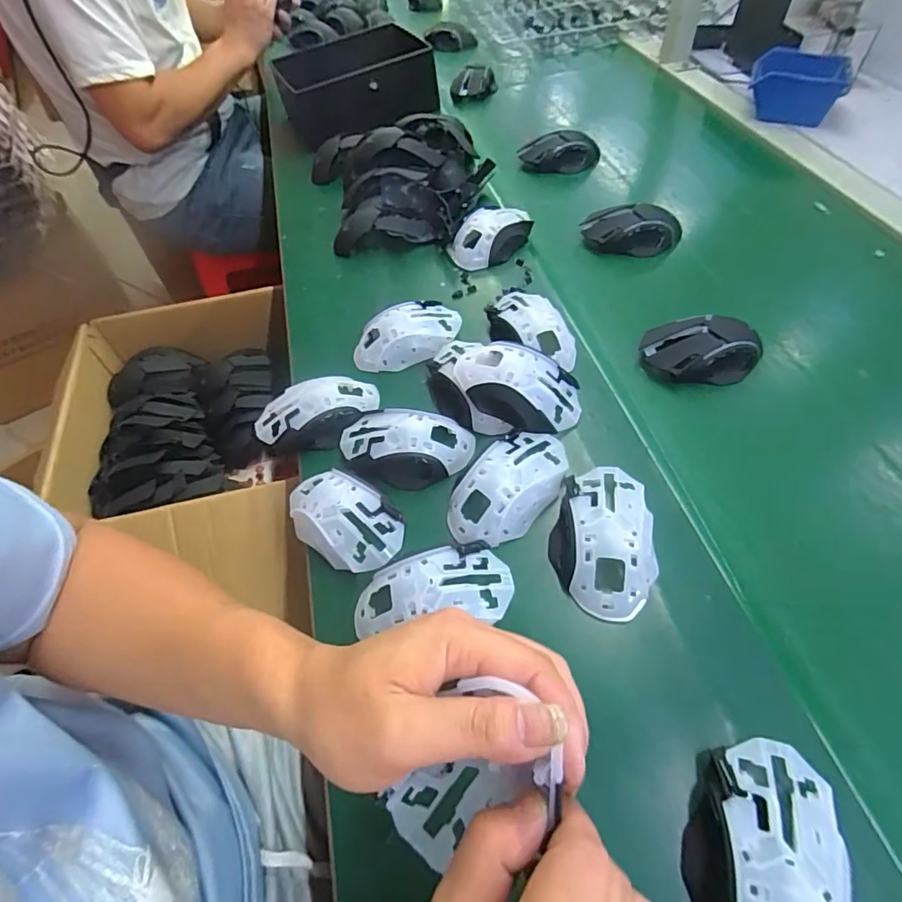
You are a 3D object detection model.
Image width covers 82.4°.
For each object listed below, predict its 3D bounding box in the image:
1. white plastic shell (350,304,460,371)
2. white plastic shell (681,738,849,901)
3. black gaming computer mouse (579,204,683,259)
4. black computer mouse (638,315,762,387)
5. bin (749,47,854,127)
[{"bbox_3d":[-0.045,-0.118,0.535,0.111,0.035,0.061,-21,55,-10],"label":"white plastic shell"},{"bbox_3d":[0.166,0.216,0.269,0.069,0.033,0.115,13,56,14],"label":"white plastic shell"},{"bbox_3d":[0.215,-0.259,0.617,0.116,0.046,0.056,8,55,11],"label":"black gaming computer mouse"},{"bbox_3d":[0.244,-0.096,0.494,0.113,0.038,0.059,-5,54,1],"label":"black computer mouse"},{"bbox_3d":[0.524,-0.551,0.781,0.131,0.068,0.120,17,57,17],"label":"bin"}]

